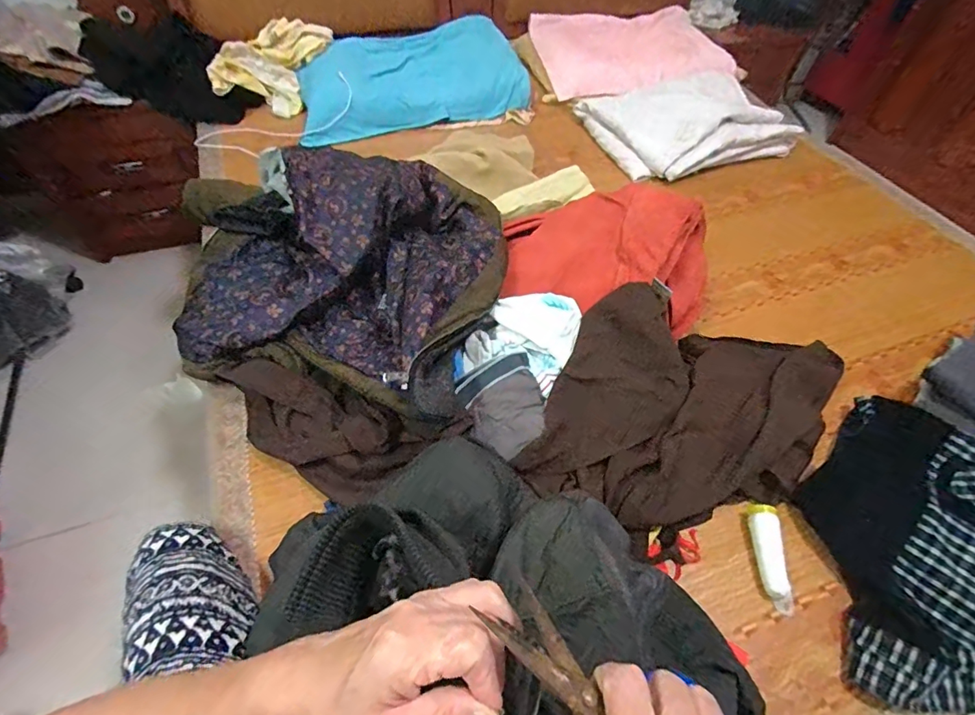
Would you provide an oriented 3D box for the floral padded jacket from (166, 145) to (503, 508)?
[{"bbox_3d":[-0.270,-0.152,0.827,0.574,0.191,0.566,13,53,7],"label":"floral padded jacket"}]

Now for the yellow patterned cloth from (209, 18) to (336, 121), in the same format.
[{"bbox_3d":[-0.639,-0.884,1.369,0.248,0.070,0.346,24,85,-19],"label":"yellow patterned cloth"}]

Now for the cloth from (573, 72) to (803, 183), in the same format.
[{"bbox_3d":[0.576,-0.702,1.374,0.517,0.122,0.400,-15,55,-14],"label":"cloth"}]

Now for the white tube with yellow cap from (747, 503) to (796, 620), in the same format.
[{"bbox_3d":[0.405,0.284,0.665,0.036,0.033,0.141,5,53,1],"label":"white tube with yellow cap"}]

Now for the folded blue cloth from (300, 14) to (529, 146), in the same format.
[{"bbox_3d":[-0.246,-0.884,1.453,0.693,0.144,0.435,-16,55,-15],"label":"folded blue cloth"}]

